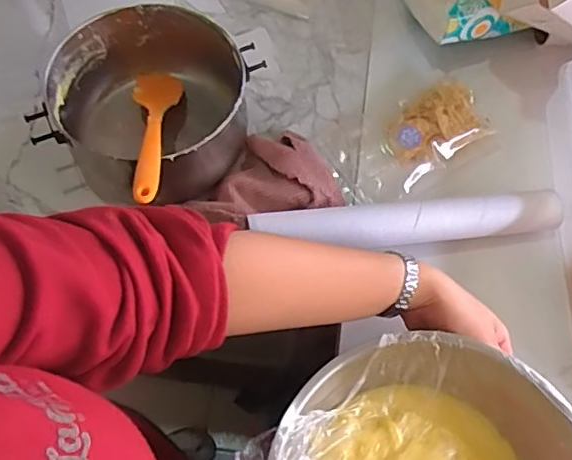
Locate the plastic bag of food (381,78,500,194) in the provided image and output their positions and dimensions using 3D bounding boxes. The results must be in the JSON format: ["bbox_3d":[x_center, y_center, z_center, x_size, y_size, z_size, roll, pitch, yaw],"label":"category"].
[{"bbox_3d":[0.157,-0.111,0.622,0.120,0.029,0.084,-33,70,-16],"label":"plastic bag of food"}]

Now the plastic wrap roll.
[{"bbox_3d":[0.121,-0.004,0.556,0.302,0.039,0.042,-5,65,-4],"label":"plastic wrap roll"}]

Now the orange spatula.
[{"bbox_3d":[-0.127,-0.101,0.545,0.051,0.009,0.277,-7,34,-5],"label":"orange spatula"}]

